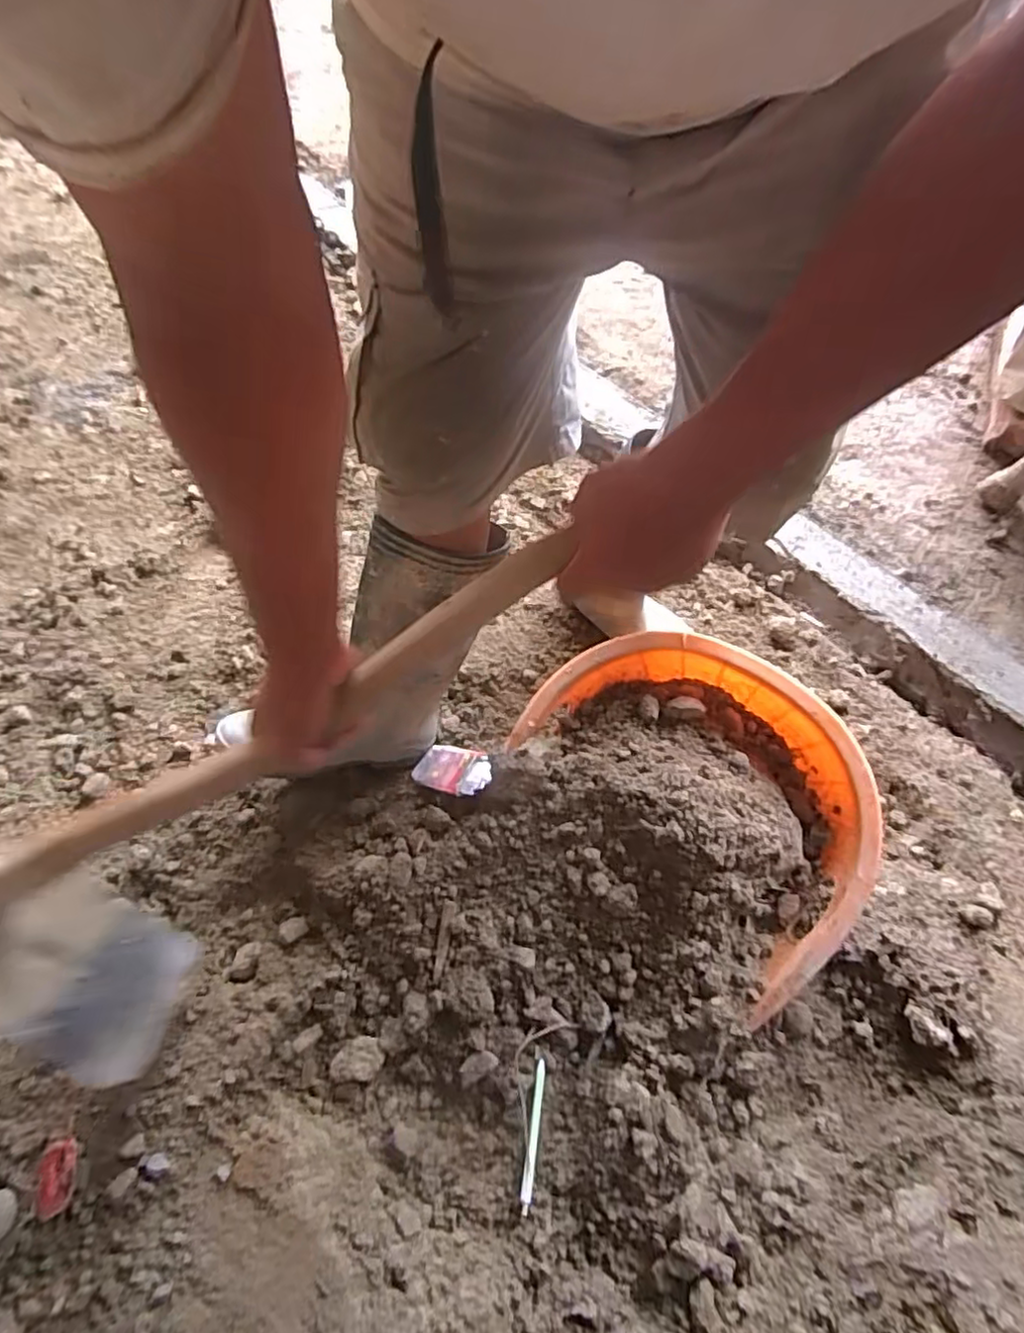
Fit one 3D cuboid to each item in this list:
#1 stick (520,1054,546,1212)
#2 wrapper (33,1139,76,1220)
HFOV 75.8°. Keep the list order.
[{"bbox_3d":[0.023,0.509,0.716,0.011,0.013,0.137,8,64,4],"label":"stick"},{"bbox_3d":[-0.467,0.522,0.673,0.037,0.011,0.065,-9,45,-16],"label":"wrapper"}]

